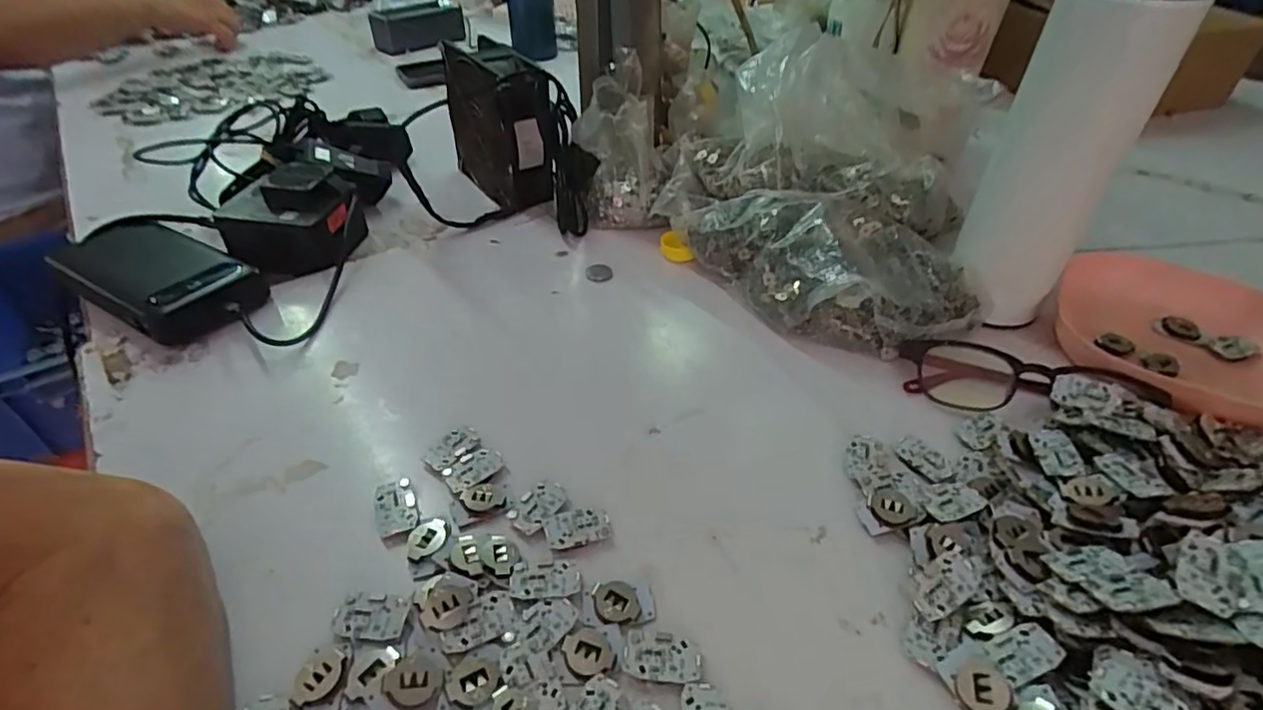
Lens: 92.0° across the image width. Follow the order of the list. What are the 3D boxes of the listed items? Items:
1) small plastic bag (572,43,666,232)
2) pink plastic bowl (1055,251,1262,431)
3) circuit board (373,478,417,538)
[{"bbox_3d":[-0.009,-0.157,0.473,0.063,0.111,0.084,-5,41,-7],"label":"small plastic bag"},{"bbox_3d":[0.331,-0.010,0.368,0.125,0.031,0.132,1,41,0],"label":"pink plastic bowl"},{"bbox_3d":[-0.112,0.071,0.289,0.019,0.004,0.029,-14,43,-16],"label":"circuit board"}]

